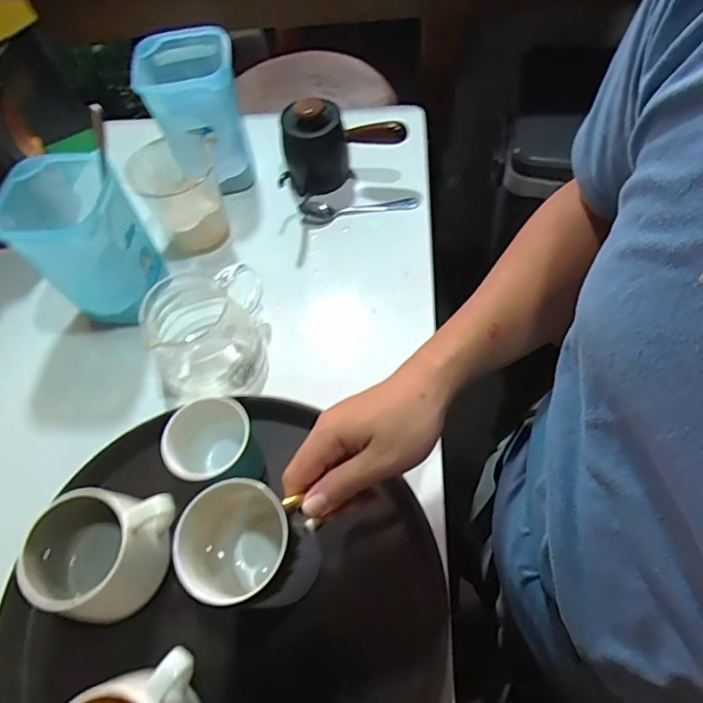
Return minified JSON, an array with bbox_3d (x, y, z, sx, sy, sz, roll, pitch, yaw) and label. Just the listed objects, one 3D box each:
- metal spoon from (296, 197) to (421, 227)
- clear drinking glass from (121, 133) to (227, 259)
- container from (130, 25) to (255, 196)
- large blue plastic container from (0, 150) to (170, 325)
[{"bbox_3d":[0.009,-0.167,0.603,0.135,0.022,0.027,-7,57,0],"label":"metal spoon"},{"bbox_3d":[-0.185,-0.172,0.569,0.089,0.101,0.088,-17,57,-6],"label":"clear drinking glass"},{"bbox_3d":[-0.171,-0.266,0.588,0.102,0.147,0.104,-16,57,-6],"label":"container"},{"bbox_3d":[-0.255,-0.099,0.504,0.106,0.150,0.103,-27,59,-13],"label":"large blue plastic container"}]

